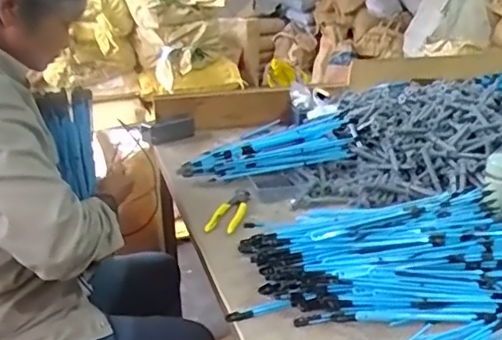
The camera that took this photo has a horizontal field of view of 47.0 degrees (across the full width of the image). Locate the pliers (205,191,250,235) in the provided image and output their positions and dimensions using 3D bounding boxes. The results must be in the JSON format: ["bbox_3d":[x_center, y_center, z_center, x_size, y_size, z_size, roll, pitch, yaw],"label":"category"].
[{"bbox_3d":[-0.031,0.069,1.007,0.046,0.018,0.160,4,20,15],"label":"pliers"}]

